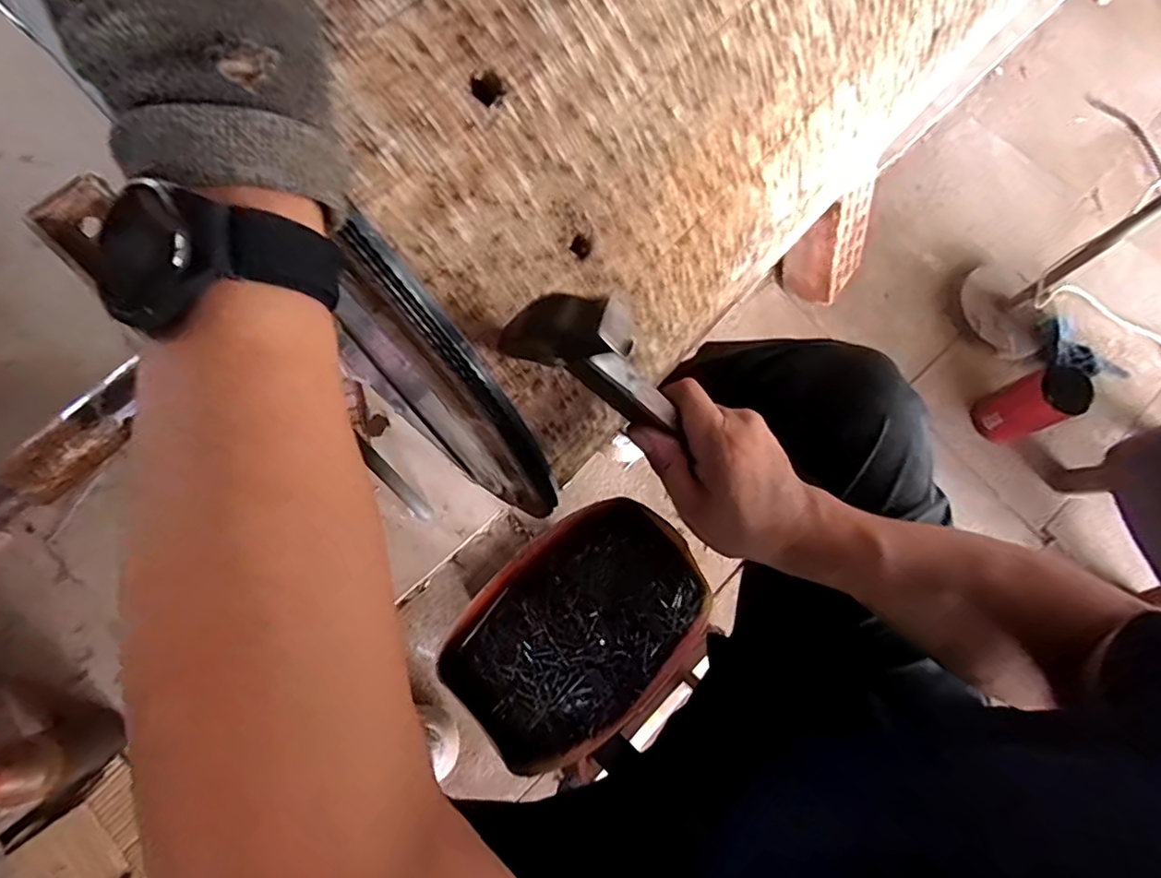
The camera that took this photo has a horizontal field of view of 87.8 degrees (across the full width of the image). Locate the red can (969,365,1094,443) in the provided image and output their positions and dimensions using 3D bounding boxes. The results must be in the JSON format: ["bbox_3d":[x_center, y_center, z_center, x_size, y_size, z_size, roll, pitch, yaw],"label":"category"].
[{"bbox_3d":[0.692,-0.053,0.931,0.084,0.140,0.082,-24,76,-9],"label":"red can"}]

